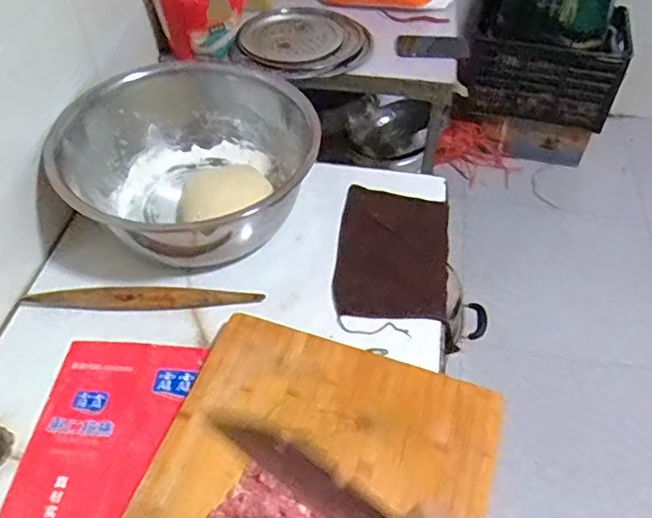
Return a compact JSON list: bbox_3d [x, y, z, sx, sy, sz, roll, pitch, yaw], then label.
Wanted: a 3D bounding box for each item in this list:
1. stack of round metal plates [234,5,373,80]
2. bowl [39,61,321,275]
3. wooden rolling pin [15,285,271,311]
[{"bbox_3d":[-0.040,-0.475,1.273,0.272,0.036,0.269,13,50,11],"label":"stack of round metal plates"},{"bbox_3d":[-0.226,-0.160,0.959,0.385,0.170,0.385,0,49,0],"label":"bowl"},{"bbox_3d":[-0.263,0.058,0.837,0.327,0.024,0.034,0,49,0],"label":"wooden rolling pin"}]

